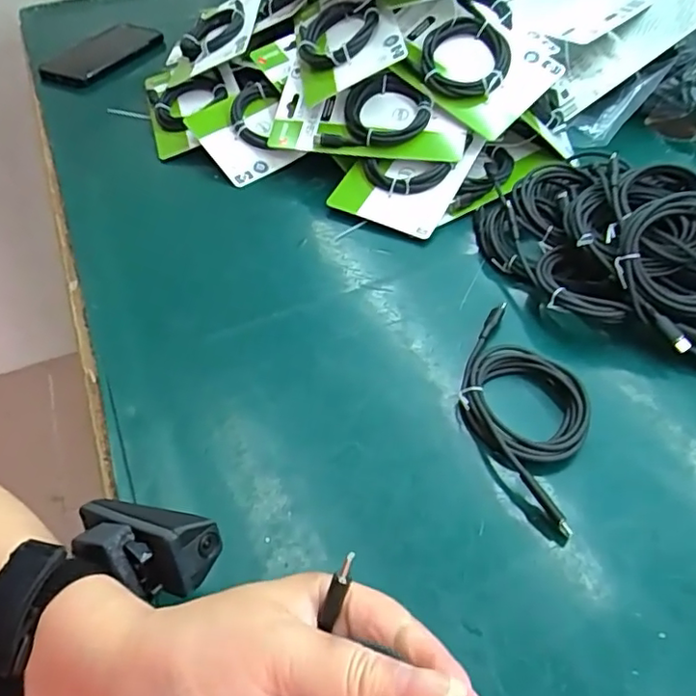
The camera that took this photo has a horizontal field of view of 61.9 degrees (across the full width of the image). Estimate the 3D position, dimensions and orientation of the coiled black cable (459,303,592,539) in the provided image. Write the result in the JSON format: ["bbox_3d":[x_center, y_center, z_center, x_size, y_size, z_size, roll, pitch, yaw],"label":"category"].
[{"bbox_3d":[0.116,0.035,0.370,0.075,0.012,0.150,-21,51,-16],"label":"coiled black cable"}]

